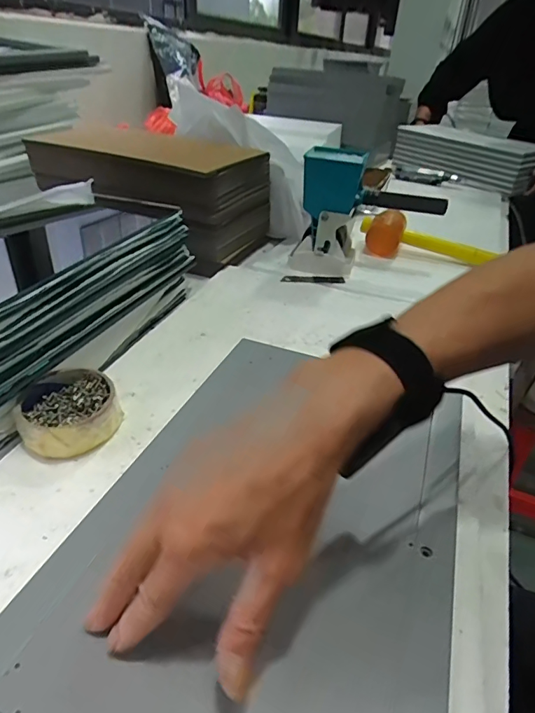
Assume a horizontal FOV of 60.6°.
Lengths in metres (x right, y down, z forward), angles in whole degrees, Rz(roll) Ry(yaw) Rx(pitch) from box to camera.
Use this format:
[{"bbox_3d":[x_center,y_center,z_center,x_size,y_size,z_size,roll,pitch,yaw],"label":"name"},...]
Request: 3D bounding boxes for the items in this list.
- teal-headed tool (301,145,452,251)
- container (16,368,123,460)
[{"bbox_3d":[0.172,-0.277,0.756,0.225,0.098,0.143,5,33,2],"label":"teal-headed tool"},{"bbox_3d":[-0.180,0.050,0.417,0.080,0.035,0.083,-14,36,-26],"label":"container"}]

